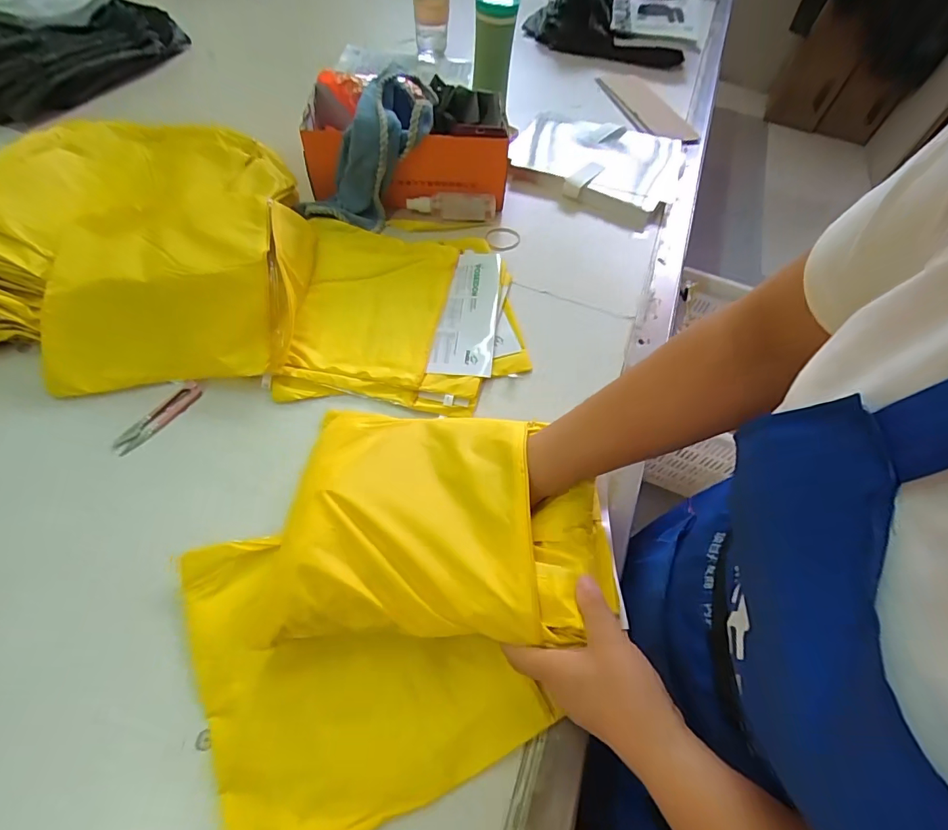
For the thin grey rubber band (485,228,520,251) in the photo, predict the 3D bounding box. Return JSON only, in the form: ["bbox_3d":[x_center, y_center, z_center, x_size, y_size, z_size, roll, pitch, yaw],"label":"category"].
[{"bbox_3d":[0.047,-0.282,0.734,0.057,0.006,0.058,2,58,-3],"label":"thin grey rubber band"}]

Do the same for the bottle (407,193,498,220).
[{"bbox_3d":[-0.034,-0.329,0.724,0.138,0.032,0.035,-6,59,-7],"label":"bottle"}]

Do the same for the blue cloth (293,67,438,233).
[{"bbox_3d":[-0.144,-0.393,0.690,0.130,0.145,0.252,29,61,14],"label":"blue cloth"}]

